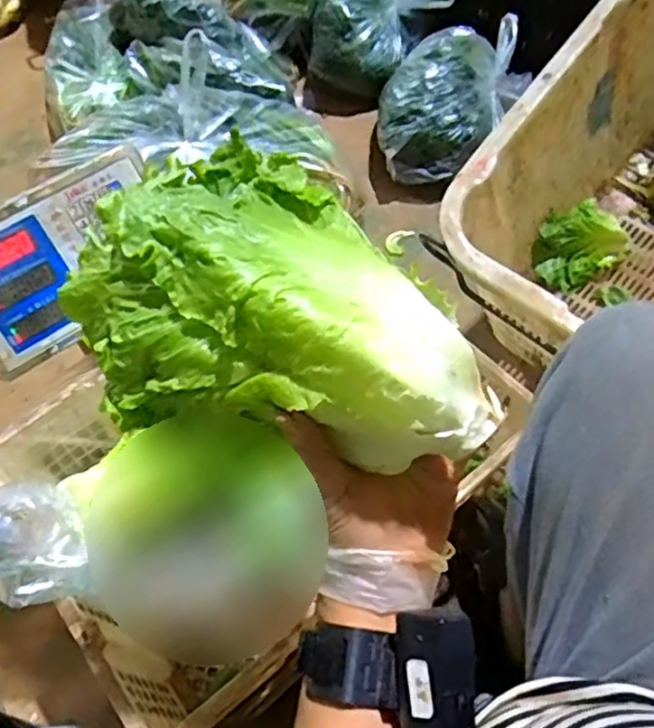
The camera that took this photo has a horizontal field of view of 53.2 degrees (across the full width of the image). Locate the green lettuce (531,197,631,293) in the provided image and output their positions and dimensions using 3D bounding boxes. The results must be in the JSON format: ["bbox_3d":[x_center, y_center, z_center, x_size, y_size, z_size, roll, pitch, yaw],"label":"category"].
[{"bbox_3d":[0.375,-0.175,0.966,0.144,0.091,0.085,-32,62,-16],"label":"green lettuce"}]

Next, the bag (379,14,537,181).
[{"bbox_3d":[0.211,-0.475,1.137,0.203,0.137,0.323,31,64,20],"label":"bag"}]

